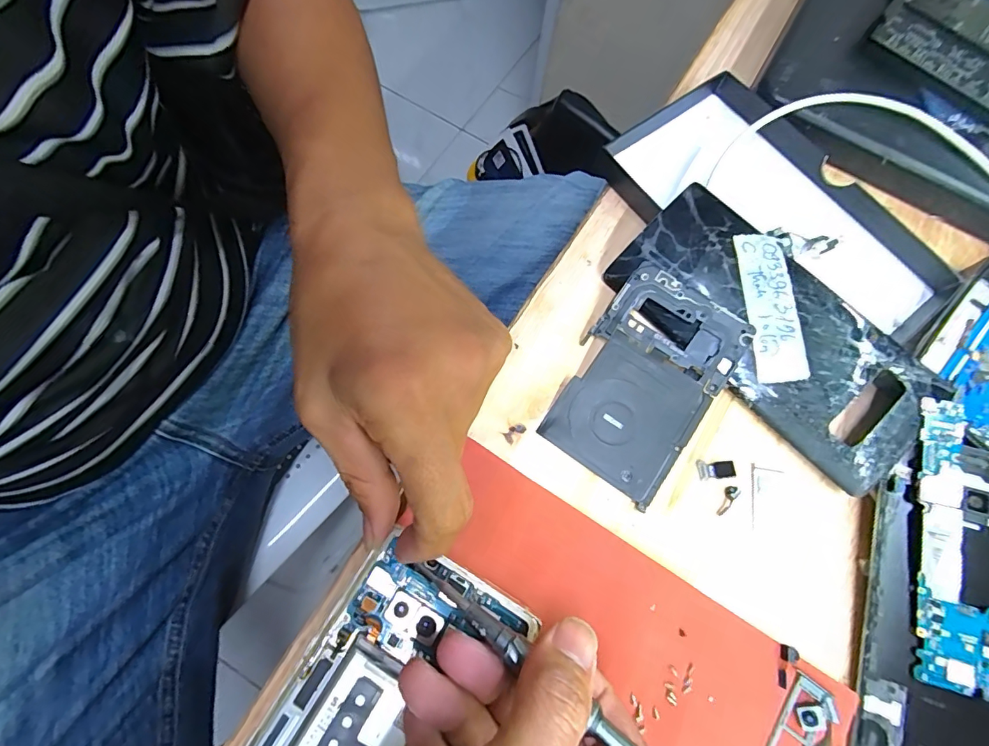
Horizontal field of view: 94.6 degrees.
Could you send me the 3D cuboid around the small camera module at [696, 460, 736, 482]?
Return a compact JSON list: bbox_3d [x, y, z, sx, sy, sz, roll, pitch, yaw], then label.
[{"bbox_3d":[0.103,0.045,0.212,0.015,0.004,0.009,5,73,-2],"label":"small camera module"}]

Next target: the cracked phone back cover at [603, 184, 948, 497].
[{"bbox_3d":[0.134,-0.020,0.223,0.069,0.007,0.154,-44,80,-3],"label":"cracked phone back cover"}]

